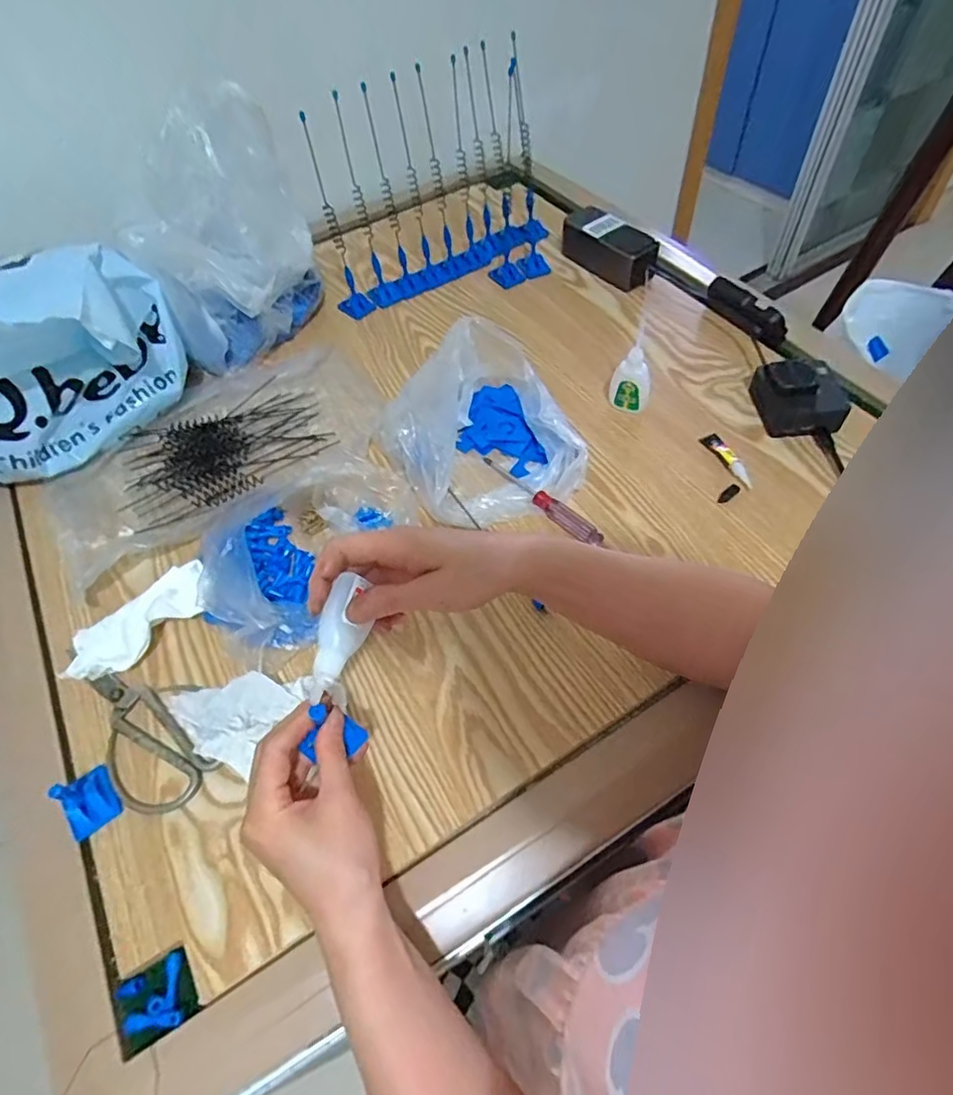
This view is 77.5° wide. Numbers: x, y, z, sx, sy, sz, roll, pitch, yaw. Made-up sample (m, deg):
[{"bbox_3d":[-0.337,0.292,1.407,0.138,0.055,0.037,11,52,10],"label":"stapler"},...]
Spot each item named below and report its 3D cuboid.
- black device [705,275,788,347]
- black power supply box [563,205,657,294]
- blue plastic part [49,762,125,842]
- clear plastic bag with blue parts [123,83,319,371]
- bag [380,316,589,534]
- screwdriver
[{"bbox_3d":[0.311,-0.279,0.691,0.024,0.036,0.113,-30,60,-16],"label":"black device"},{"bbox_3d":[0.172,-0.384,0.761,0.060,0.051,0.143,-37,62,-19],"label":"black power supply box"},{"bbox_3d":[-0.288,0.180,0.429,0.032,0.037,0.044,-36,62,-18],"label":"blue plastic part"},{"bbox_3d":[-0.258,-0.330,0.641,0.113,0.234,0.185,13,59,12],"label":"clear plastic bag with blue parts"},{"bbox_3d":[0.000,-0.122,0.589,0.167,0.087,0.202,-25,59,-13],"label":"bag"},{"bbox_3d":[0.063,-0.048,0.576,0.019,0.018,0.144,-39,63,-20],"label":"screwdriver"}]

